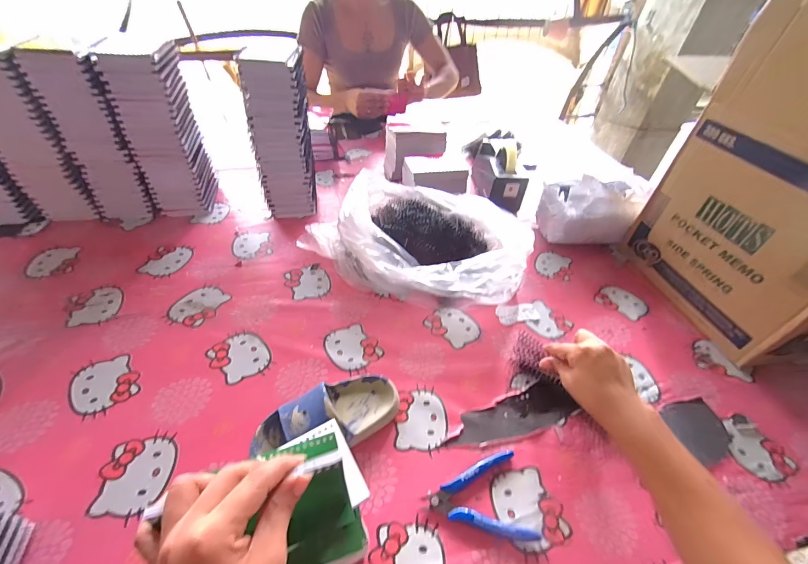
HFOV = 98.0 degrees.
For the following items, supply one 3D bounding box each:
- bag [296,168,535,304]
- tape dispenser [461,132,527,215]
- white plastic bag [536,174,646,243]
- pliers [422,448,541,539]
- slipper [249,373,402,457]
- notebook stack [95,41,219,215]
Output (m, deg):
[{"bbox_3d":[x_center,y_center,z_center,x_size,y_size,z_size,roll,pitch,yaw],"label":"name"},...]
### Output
[{"bbox_3d":[0.033,-0.080,0.637,0.367,0.105,0.268,29,49,23],"label":"bag"},{"bbox_3d":[0.216,-0.269,0.836,0.075,0.107,0.218,-4,44,-8],"label":"tape dispenser"},{"bbox_3d":[0.391,-0.150,0.720,0.201,0.110,0.114,-5,44,-10],"label":"white plastic bag"},{"bbox_3d":[0.081,0.233,0.385,0.109,0.013,0.086,-1,44,-6],"label":"pliers"},{"bbox_3d":[-0.087,0.156,0.413,0.175,0.062,0.087,-24,50,-27],"label":"slipper"},{"bbox_3d":[-0.443,-0.271,0.664,0.101,0.283,0.100,-2,44,-6],"label":"notebook stack"}]

